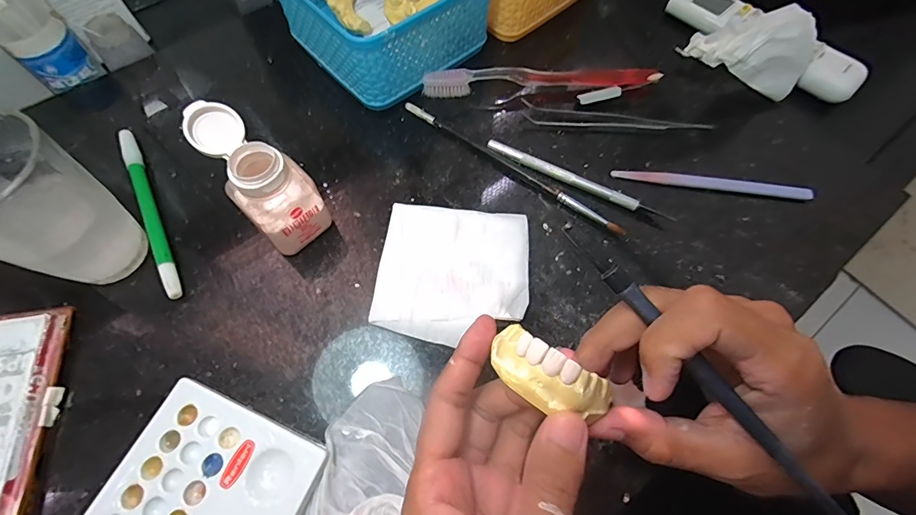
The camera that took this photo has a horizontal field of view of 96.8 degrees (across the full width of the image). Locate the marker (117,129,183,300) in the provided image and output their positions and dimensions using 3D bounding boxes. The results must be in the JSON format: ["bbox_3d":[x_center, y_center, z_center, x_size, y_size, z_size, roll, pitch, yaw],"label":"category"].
[{"bbox_3d":[-0.208,-0.033,0.275,0.010,0.010,0.142,-27,69,-14],"label":"marker"}]

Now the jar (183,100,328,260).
[{"bbox_3d":[-0.117,-0.047,0.247,0.041,0.075,0.066,-41,73,-18],"label":"jar"}]

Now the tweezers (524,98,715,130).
[{"bbox_3d":[0.122,-0.107,0.314,0.140,0.010,0.020,7,66,1],"label":"tweezers"}]

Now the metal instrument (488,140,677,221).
[{"bbox_3d":[0.086,-0.056,0.292,0.138,0.008,0.009,26,67,9],"label":"metal instrument"}]

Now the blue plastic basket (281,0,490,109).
[{"bbox_3d":[-0.056,-0.207,0.329,0.138,0.062,0.136,-40,73,-18],"label":"blue plastic basket"}]

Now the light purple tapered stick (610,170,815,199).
[{"bbox_3d":[0.184,-0.054,0.293,0.139,0.005,0.010,7,66,1],"label":"light purple tapered stick"}]

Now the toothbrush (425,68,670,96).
[{"bbox_3d":[0.064,-0.140,0.324,0.181,0.018,0.021,-4,66,-4],"label":"toothbrush"}]

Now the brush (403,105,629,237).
[{"bbox_3d":[0.037,-0.069,0.298,0.187,0.008,0.008,35,69,13],"label":"brush"}]

